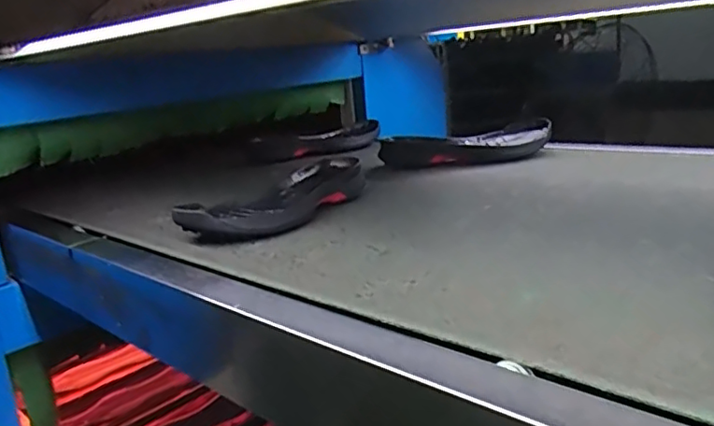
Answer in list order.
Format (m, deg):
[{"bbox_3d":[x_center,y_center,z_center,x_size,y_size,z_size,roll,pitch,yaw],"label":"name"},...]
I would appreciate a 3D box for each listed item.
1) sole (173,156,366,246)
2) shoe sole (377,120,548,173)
[{"bbox_3d":[-0.094,-0.017,0.795,0.113,0.049,0.309,4,17,31],"label":"sole"},{"bbox_3d":[0.198,-0.116,1.059,0.314,0.044,0.110,-10,15,-16],"label":"shoe sole"}]

